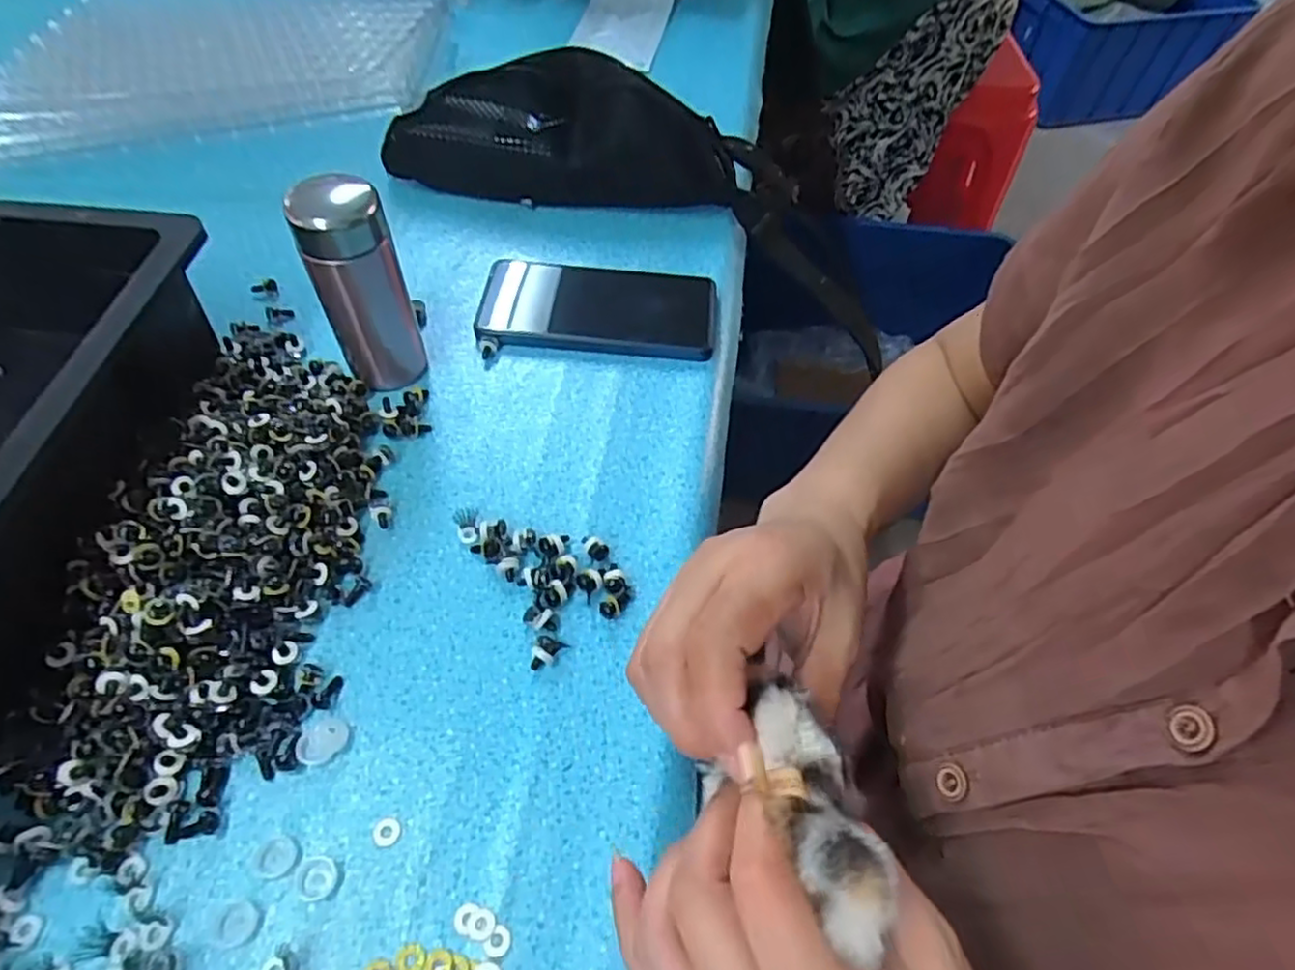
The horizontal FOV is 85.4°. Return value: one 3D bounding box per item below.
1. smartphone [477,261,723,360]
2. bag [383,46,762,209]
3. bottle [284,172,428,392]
[{"bbox_3d":[-0.038,-0.130,0.506,0.170,0.017,0.083,5,56,0],"label":"smartphone"},{"bbox_3d":[-0.064,-0.282,0.565,0.286,0.082,0.079,0,56,-4],"label":"bag"},{"bbox_3d":[-0.171,-0.118,0.421,0.049,0.121,0.052,-20,59,-16],"label":"bottle"}]

